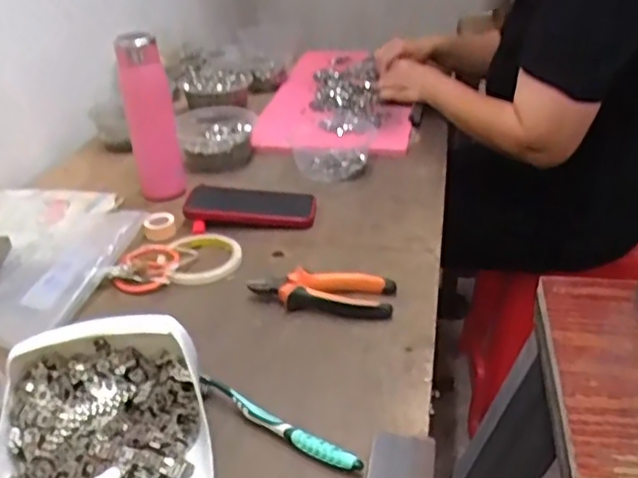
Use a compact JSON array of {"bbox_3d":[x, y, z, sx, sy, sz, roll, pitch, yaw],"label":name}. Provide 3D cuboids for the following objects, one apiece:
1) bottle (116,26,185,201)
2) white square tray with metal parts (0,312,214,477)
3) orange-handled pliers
[{"bbox_3d":[-0.223,-0.162,0.892,0.049,0.212,0.058,23,39,37],"label":"bottle"},{"bbox_3d":[-0.164,0.137,0.498,0.151,0.085,0.163,-9,31,-11],"label":"white square tray with metal parts"},{"bbox_3d":[0.003,0.052,0.693,0.146,0.031,0.059,6,31,14],"label":"orange-handled pliers"}]

